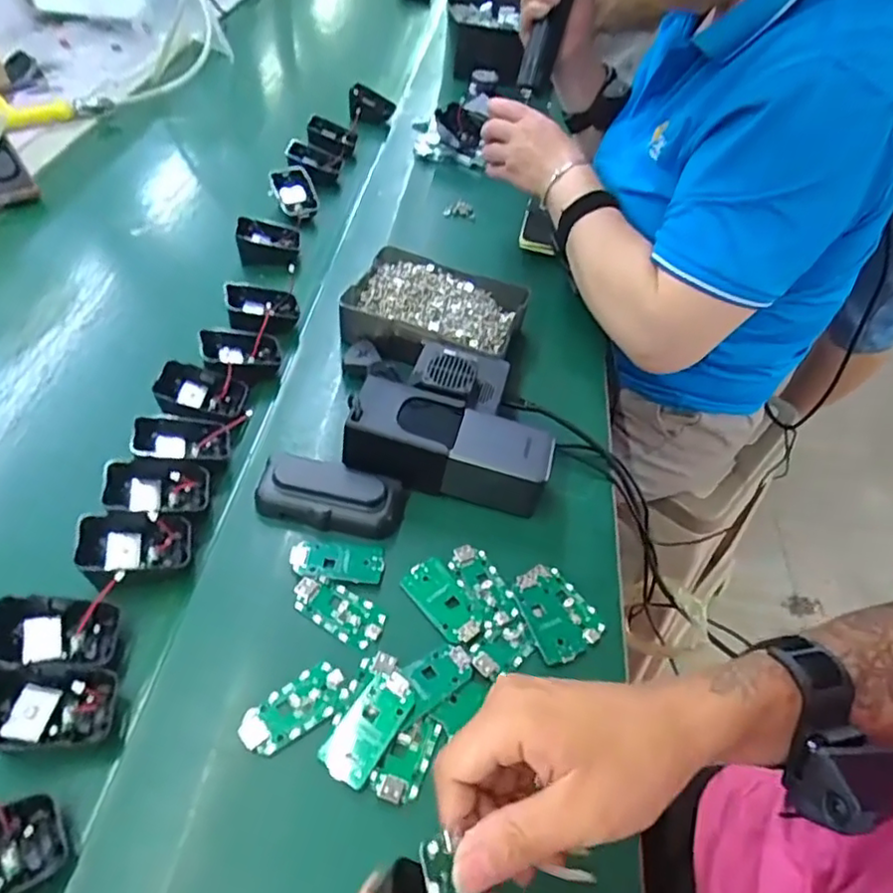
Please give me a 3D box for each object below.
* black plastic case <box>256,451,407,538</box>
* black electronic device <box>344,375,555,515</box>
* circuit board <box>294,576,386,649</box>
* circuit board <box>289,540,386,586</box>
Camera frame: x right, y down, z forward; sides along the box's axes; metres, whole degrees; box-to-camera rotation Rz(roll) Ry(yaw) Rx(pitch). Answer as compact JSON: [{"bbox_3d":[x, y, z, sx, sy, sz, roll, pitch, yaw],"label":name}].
[{"bbox_3d":[-0.086,0.034,0.468,0.106,0.025,0.049,9,49,3],"label":"black plastic case"},{"bbox_3d":[0.002,-0.001,0.488,0.159,0.061,0.065,18,50,-6],"label":"black electronic device"},{"bbox_3d":[-0.073,0.110,0.421,0.064,0.006,0.031,23,51,15],"label":"circuit board"},{"bbox_3d":[-0.077,0.080,0.444,0.064,0.004,0.032,5,49,0],"label":"circuit board"}]

